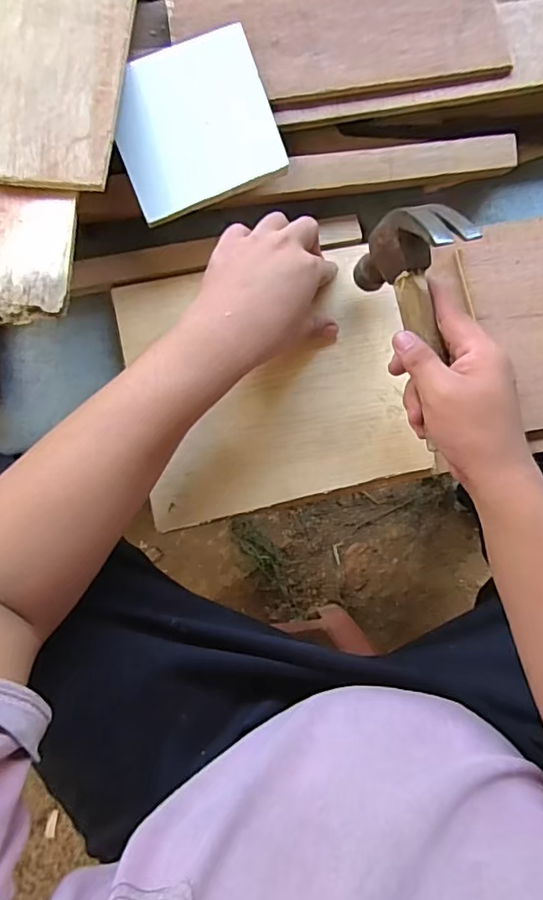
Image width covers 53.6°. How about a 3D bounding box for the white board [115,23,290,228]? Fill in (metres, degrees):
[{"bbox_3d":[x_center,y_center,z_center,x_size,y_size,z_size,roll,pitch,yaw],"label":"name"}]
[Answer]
[{"bbox_3d":[-0.065,-0.271,0.452,0.129,0.008,0.118,-23,100,-1],"label":"white board"}]

